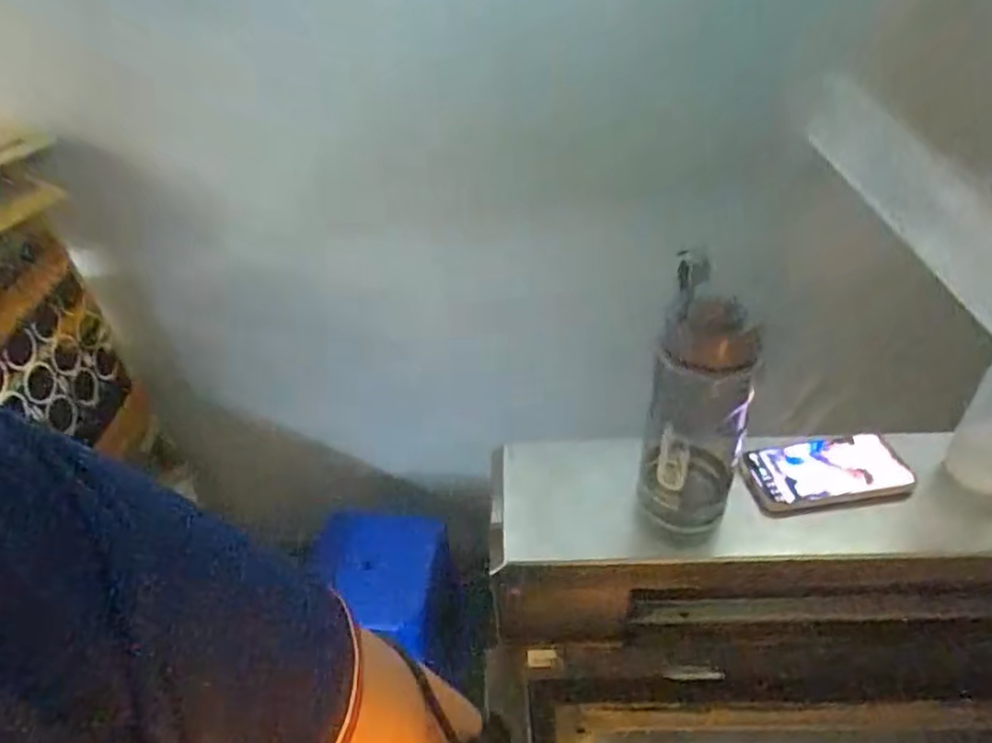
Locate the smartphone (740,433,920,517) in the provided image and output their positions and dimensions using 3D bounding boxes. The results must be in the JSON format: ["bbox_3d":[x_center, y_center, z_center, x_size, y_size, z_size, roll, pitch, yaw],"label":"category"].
[{"bbox_3d":[0.345,0.107,0.681,0.169,0.016,0.088,-6,38,-3],"label":"smartphone"}]

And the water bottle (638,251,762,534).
[{"bbox_3d":[0.188,0.040,0.595,0.086,0.287,0.093,12,41,19],"label":"water bottle"}]

